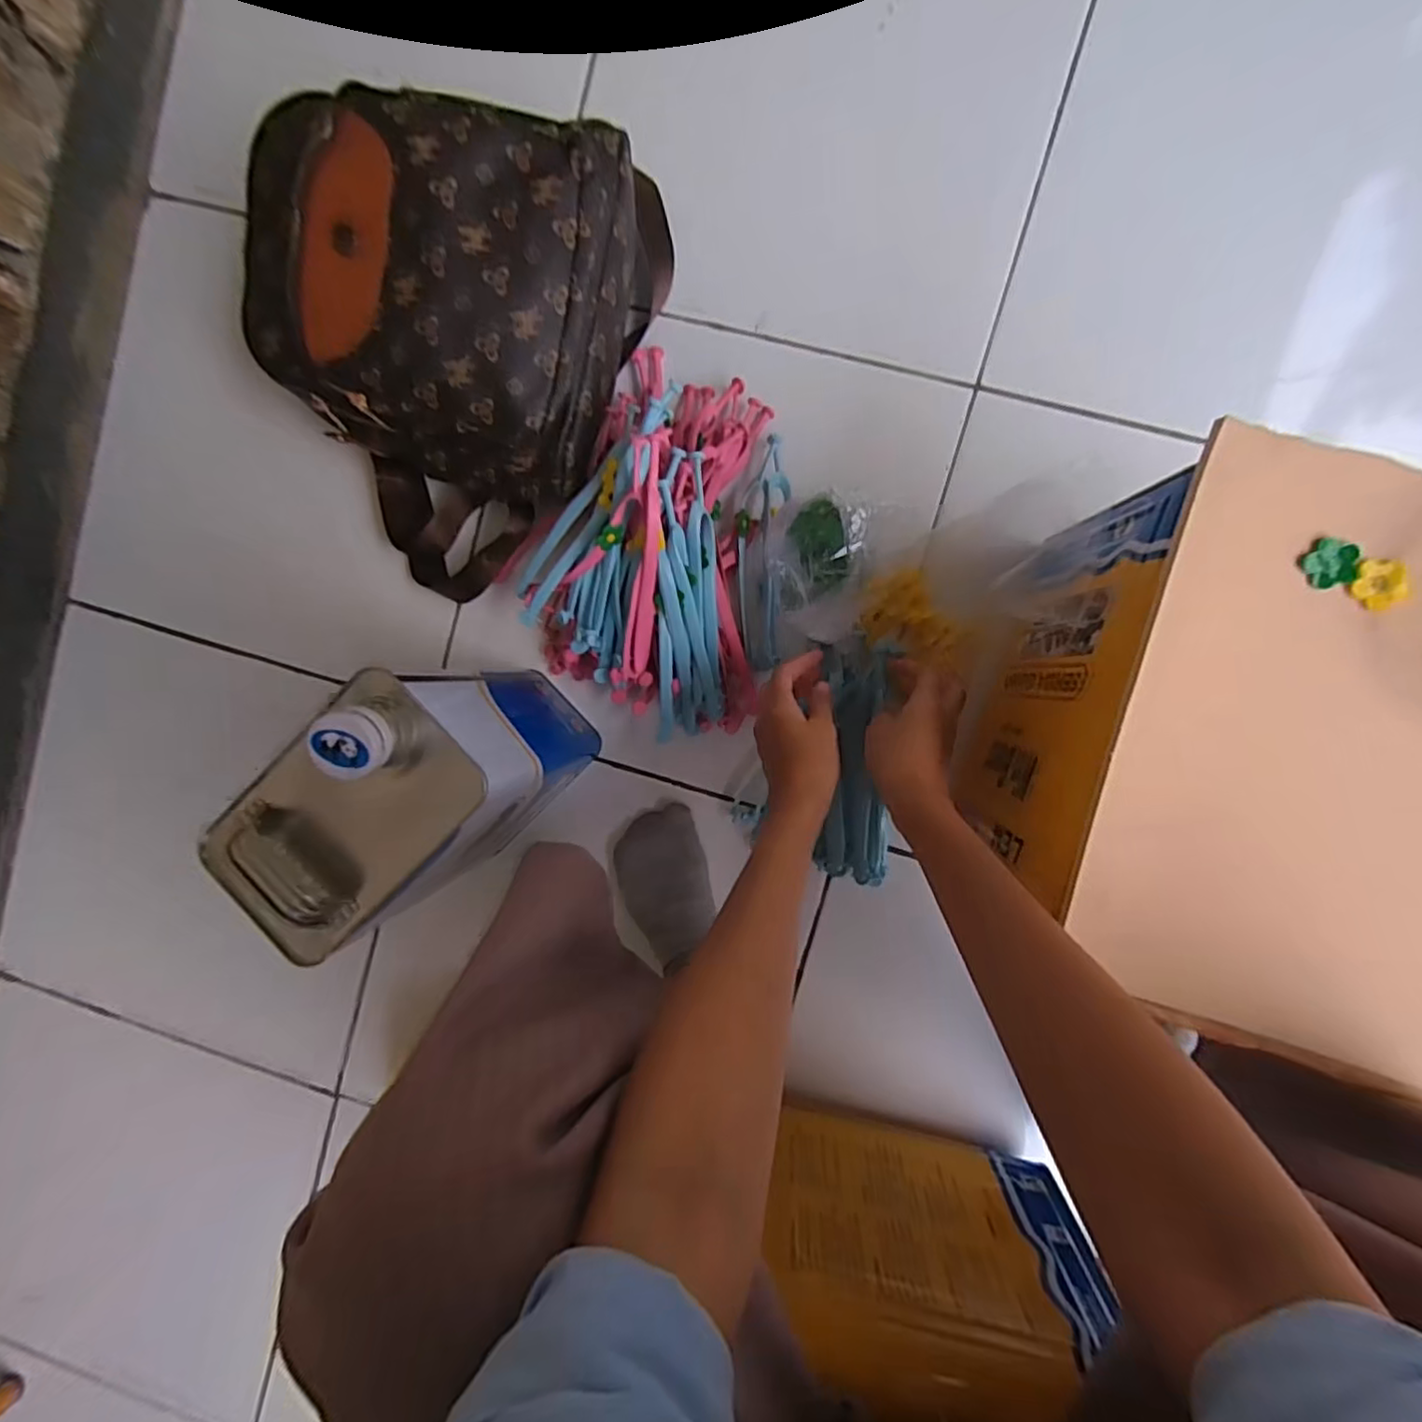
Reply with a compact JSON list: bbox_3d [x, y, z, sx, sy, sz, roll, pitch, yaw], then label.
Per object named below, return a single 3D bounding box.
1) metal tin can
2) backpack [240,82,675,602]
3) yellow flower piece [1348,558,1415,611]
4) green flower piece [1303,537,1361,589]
[{"bbox_3d":[-0.203,0.056,0.489,0.166,0.265,0.110,-45,87,6],"label":"metal tin can"},{"bbox_3d":[-0.212,-0.292,0.516,0.265,0.156,0.372,20,95,5],"label":"backpack"},{"bbox_3d":[0.312,-0.059,0.307,0.021,0.006,0.023,0,93,6],"label":"yellow flower piece"},{"bbox_3d":[0.292,-0.070,0.310,0.021,0.005,0.022,0,93,6],"label":"green flower piece"}]

